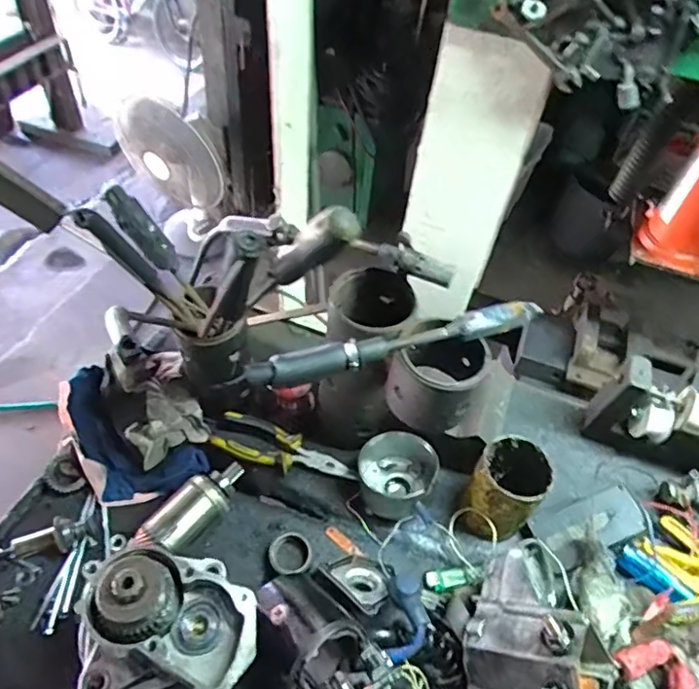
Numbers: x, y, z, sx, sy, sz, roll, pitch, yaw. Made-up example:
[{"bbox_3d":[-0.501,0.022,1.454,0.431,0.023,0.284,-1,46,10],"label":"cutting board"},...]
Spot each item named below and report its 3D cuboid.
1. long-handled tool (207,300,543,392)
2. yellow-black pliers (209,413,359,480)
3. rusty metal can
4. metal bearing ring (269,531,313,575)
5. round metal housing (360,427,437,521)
[{"bbox_3d":[0.034,0.000,0.513,0.296,0.027,0.028,-13,53,-16],"label":"long-handled tool"},{"bbox_3d":[-0.078,0.133,0.682,0.170,0.029,0.052,19,51,10],"label":"yellow-black pliers"},{"bbox_3d":[0.170,0.165,0.627,0.079,0.105,0.081,21,52,12],"label":"rusty metal can"},{"bbox_3d":[-0.063,0.228,0.613,0.046,0.018,0.046,3,50,-3],"label":"metal bearing ring"},{"bbox_3d":[0.053,0.152,0.653,0.085,0.073,0.098,12,50,5],"label":"round metal housing"}]

